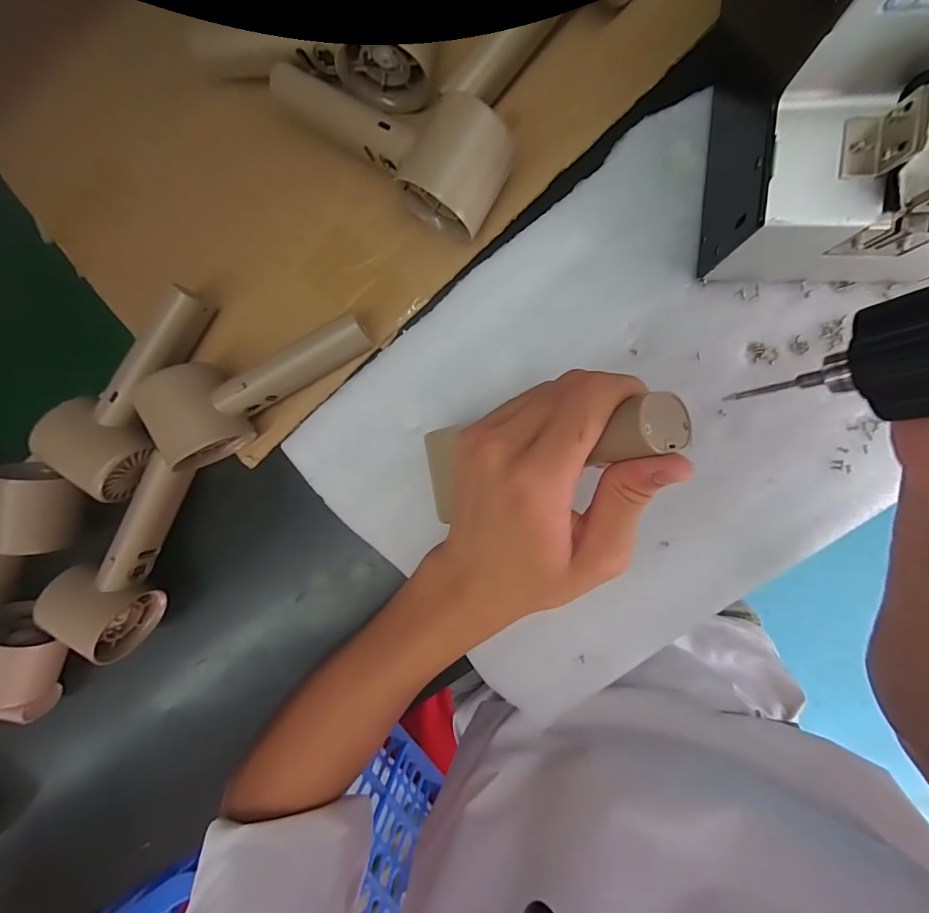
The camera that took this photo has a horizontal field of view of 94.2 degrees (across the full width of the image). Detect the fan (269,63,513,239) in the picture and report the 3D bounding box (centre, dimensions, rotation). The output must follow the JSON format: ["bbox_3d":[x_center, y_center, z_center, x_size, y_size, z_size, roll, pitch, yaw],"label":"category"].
[{"bbox_3d":[-0.048,-0.199,0.268,0.156,0.053,0.054,31,97,5],"label":"fan"}]

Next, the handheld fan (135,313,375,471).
[{"bbox_3d":[-0.139,-0.056,0.290,0.147,0.051,0.054,-33,89,8],"label":"handheld fan"}]

